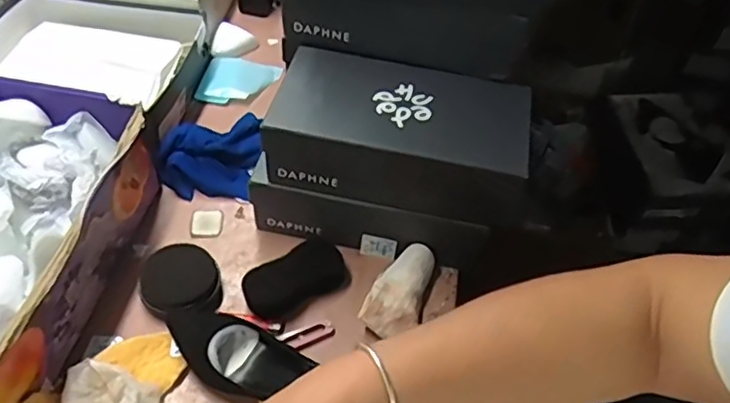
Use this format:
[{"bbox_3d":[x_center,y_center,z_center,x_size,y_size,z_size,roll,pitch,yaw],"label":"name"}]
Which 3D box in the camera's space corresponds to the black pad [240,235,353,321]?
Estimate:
[{"bbox_3d":[-0.084,0.095,0.757,0.131,0.037,0.067,-22,55,-22],"label":"black pad"}]

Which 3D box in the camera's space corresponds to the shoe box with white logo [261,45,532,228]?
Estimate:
[{"bbox_3d":[0.042,-0.083,0.749,0.291,0.098,0.161,11,49,4],"label":"shoe box with white logo"}]

